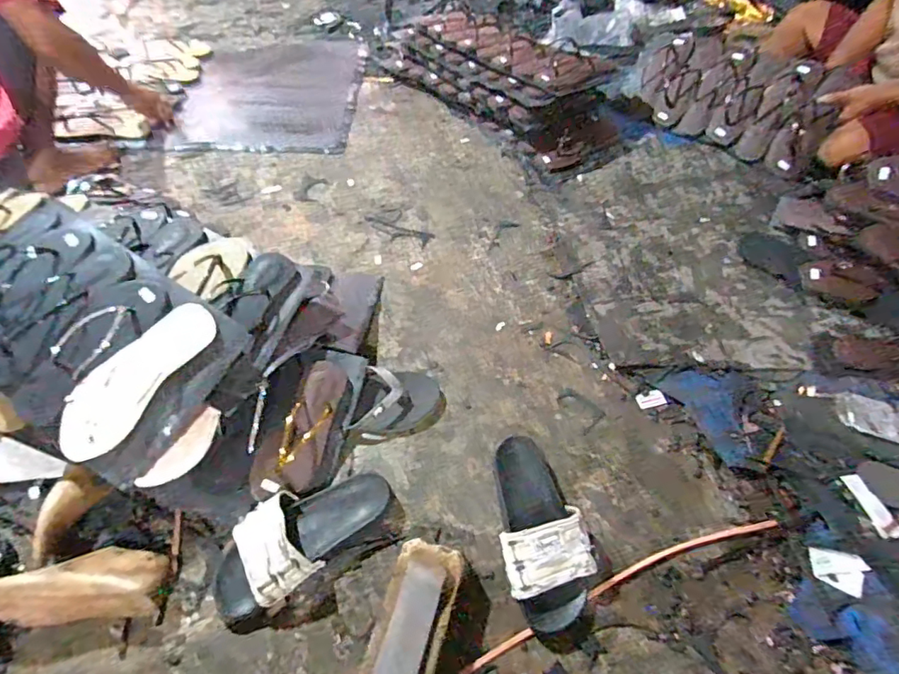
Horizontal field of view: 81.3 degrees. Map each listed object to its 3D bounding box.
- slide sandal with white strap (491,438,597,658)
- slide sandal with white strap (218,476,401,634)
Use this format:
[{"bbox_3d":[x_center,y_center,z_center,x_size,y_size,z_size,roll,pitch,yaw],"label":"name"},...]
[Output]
[{"bbox_3d":[0.125,0.261,0.719,0.117,0.063,0.282,-6,52,-6],"label":"slide sandal with white strap"},{"bbox_3d":[-0.206,0.267,0.723,0.264,0.060,0.122,-33,59,-24],"label":"slide sandal with white strap"}]

